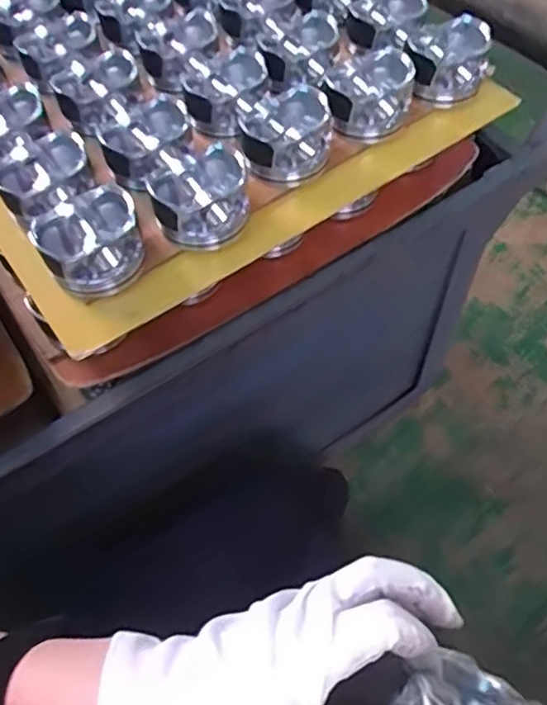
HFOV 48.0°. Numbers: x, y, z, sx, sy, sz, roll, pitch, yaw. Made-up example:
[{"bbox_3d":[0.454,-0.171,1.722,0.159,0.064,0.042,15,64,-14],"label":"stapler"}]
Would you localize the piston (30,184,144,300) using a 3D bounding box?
[{"bbox_3d":[-0.150,-0.091,0.511,0.083,0.047,0.069,-32,61,-16],"label":"piston"}]

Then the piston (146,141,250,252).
[{"bbox_3d":[-0.063,-0.137,0.529,0.083,0.061,0.070,-19,58,-9],"label":"piston"}]

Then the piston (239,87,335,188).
[{"bbox_3d":[0.012,-0.202,0.571,0.083,0.050,0.080,3,58,5],"label":"piston"}]

